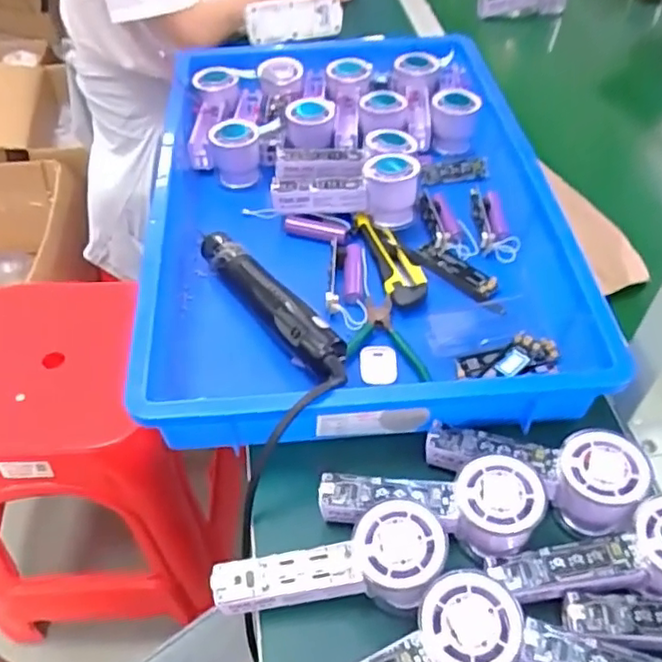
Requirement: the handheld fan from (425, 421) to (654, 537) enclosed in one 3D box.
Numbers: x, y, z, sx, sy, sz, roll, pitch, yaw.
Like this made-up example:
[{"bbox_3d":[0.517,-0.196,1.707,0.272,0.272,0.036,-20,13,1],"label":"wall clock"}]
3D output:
[{"bbox_3d":[0.144,0.100,0.457,0.149,0.053,0.059,10,48,24],"label":"handheld fan"}]

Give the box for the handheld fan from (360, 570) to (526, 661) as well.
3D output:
[{"bbox_3d":[0.041,0.193,0.367,0.146,0.035,0.053,-26,53,-5],"label":"handheld fan"}]

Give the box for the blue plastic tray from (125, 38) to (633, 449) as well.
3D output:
[{"bbox_3d":[0.019,-0.128,0.645,0.365,0.080,0.541,-4,49,-5],"label":"blue plastic tray"}]

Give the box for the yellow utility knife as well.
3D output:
[{"bbox_3d":[0.060,-0.074,0.617,0.039,0.018,0.127,-11,50,-11],"label":"yellow utility knife"}]

